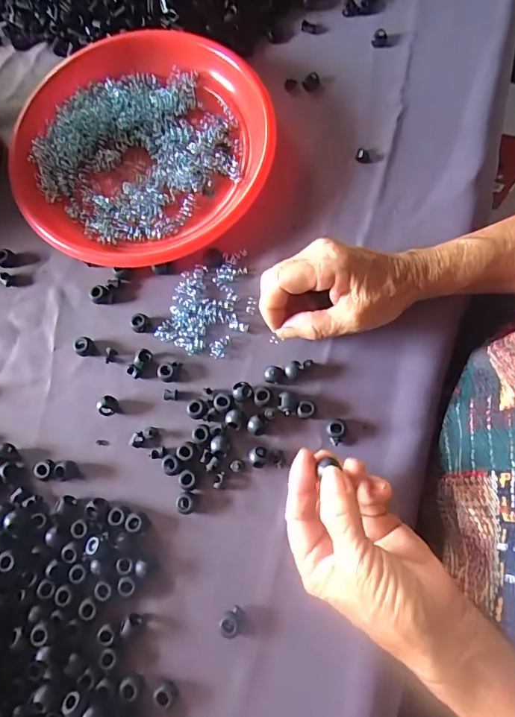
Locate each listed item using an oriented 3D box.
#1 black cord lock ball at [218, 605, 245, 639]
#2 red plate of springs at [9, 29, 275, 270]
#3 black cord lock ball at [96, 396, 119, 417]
[{"bbox_3d":[-0.017,0.177,0.294,0.014,0.011,0.017,39,78,9],"label":"black cord lock ball"},{"bbox_3d":[-0.100,-0.186,0.382,0.220,0.031,0.217,0,76,-1],"label":"red plate of springs"},{"bbox_3d":[-0.115,0.036,0.336,0.012,0.011,0.015,28,77,6],"label":"black cord lock ball"}]

